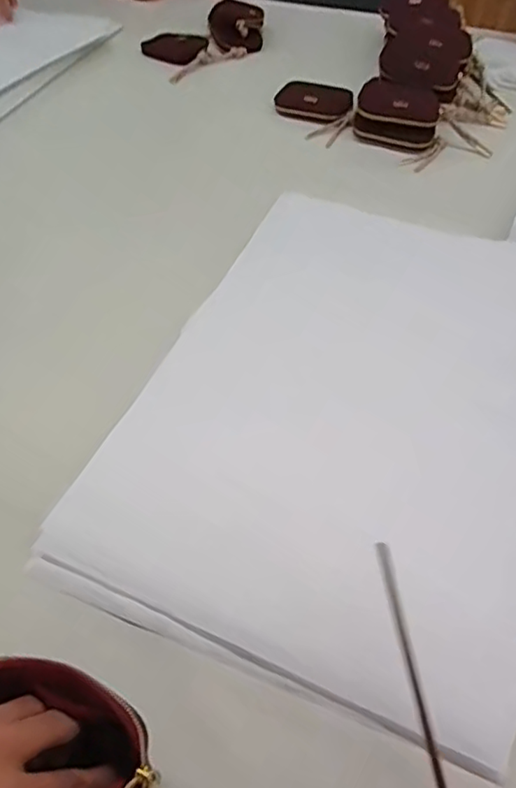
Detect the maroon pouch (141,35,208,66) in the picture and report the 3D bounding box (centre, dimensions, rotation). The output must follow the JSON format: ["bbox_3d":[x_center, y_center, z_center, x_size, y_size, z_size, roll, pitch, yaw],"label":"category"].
[{"bbox_3d":[-0.154,-0.626,0.996,0.114,0.018,0.075,21,55,16],"label":"maroon pouch"}]

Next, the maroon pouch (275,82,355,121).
[{"bbox_3d":[0.089,-0.460,0.870,0.118,0.025,0.073,13,53,10],"label":"maroon pouch"}]

